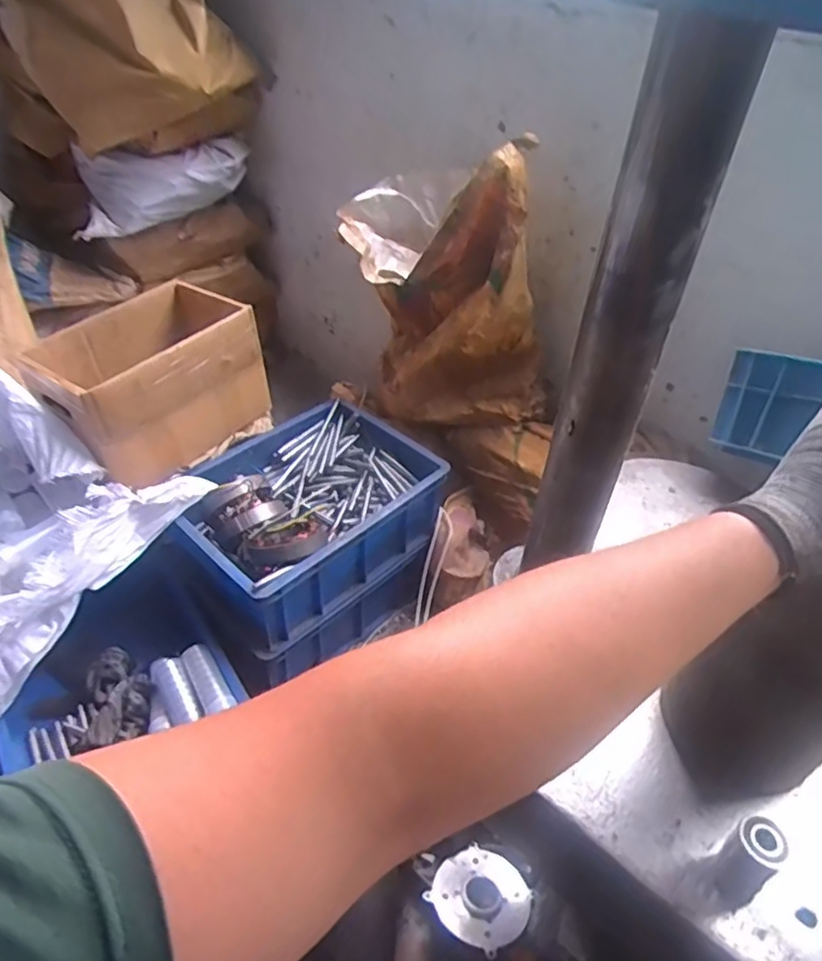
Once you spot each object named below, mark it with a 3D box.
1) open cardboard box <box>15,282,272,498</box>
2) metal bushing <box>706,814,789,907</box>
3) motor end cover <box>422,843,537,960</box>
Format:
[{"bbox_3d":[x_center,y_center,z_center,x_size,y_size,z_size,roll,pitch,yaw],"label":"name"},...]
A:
[{"bbox_3d":[-0.428,-0.160,1.047,0.203,0.204,0.318,27,46,24],"label":"open cardboard box"},{"bbox_3d":[0.244,0.277,0.462,0.031,0.071,0.034,2,41,-2],"label":"metal bushing"},{"bbox_3d":[0.090,0.528,0.807,0.113,0.027,0.116,-32,52,-34],"label":"motor end cover"}]

